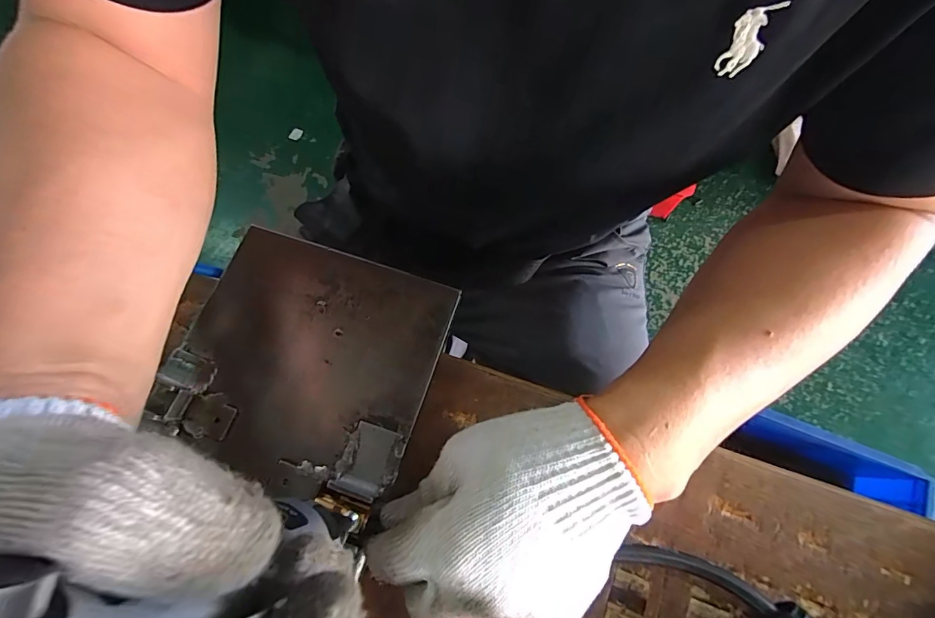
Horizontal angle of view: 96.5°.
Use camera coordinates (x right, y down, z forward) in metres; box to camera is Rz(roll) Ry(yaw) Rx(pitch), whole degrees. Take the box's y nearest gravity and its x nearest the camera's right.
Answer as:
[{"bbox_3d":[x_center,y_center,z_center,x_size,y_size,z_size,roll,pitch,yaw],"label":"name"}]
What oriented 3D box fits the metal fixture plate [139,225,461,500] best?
[{"bbox_3d":[-0.110,0.032,0.284,0.169,0.016,0.154,18,74,8],"label":"metal fixture plate"}]

